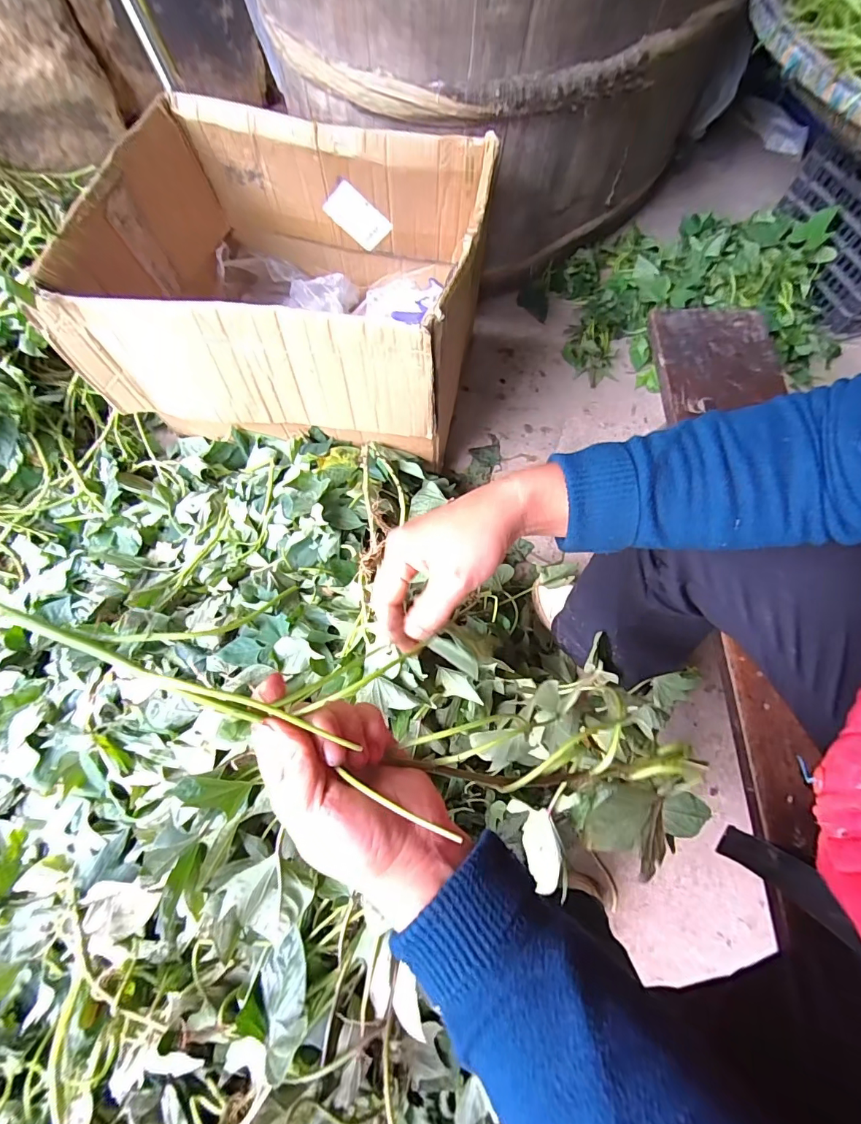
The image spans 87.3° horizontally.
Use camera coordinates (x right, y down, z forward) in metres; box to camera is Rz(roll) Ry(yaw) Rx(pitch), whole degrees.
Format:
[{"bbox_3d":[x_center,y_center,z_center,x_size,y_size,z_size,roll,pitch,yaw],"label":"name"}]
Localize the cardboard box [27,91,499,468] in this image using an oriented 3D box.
[{"bbox_3d":[-0.203,-0.438,0.738,0.545,0.311,0.444,6,66,2],"label":"cardboard box"}]

